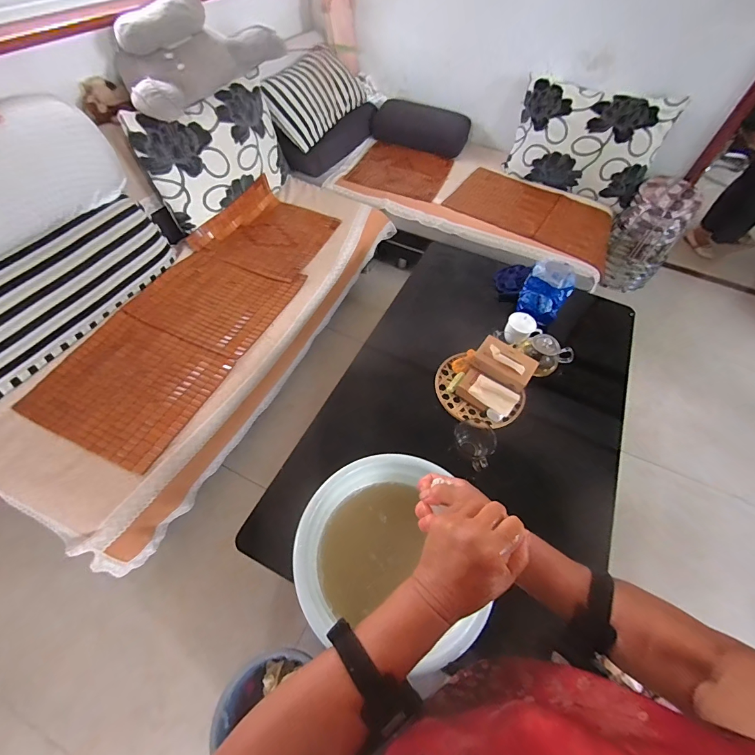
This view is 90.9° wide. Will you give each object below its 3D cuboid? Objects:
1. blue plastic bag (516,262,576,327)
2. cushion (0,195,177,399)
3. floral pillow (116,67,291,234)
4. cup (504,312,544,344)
[{"bbox_3d":[0.550,-0.279,1.219,0.141,0.175,0.077,27,58,14],"label":"blue plastic bag"},{"bbox_3d":[-1.023,-0.270,1.168,0.150,0.289,0.806,4,48,35],"label":"cushion"},{"bbox_3d":[-0.612,-0.916,1.517,0.170,0.350,0.659,27,58,14],"label":"floral pillow"},{"bbox_3d":[0.453,-0.158,1.163,0.093,0.070,0.087,-21,60,-17],"label":"cup"}]

